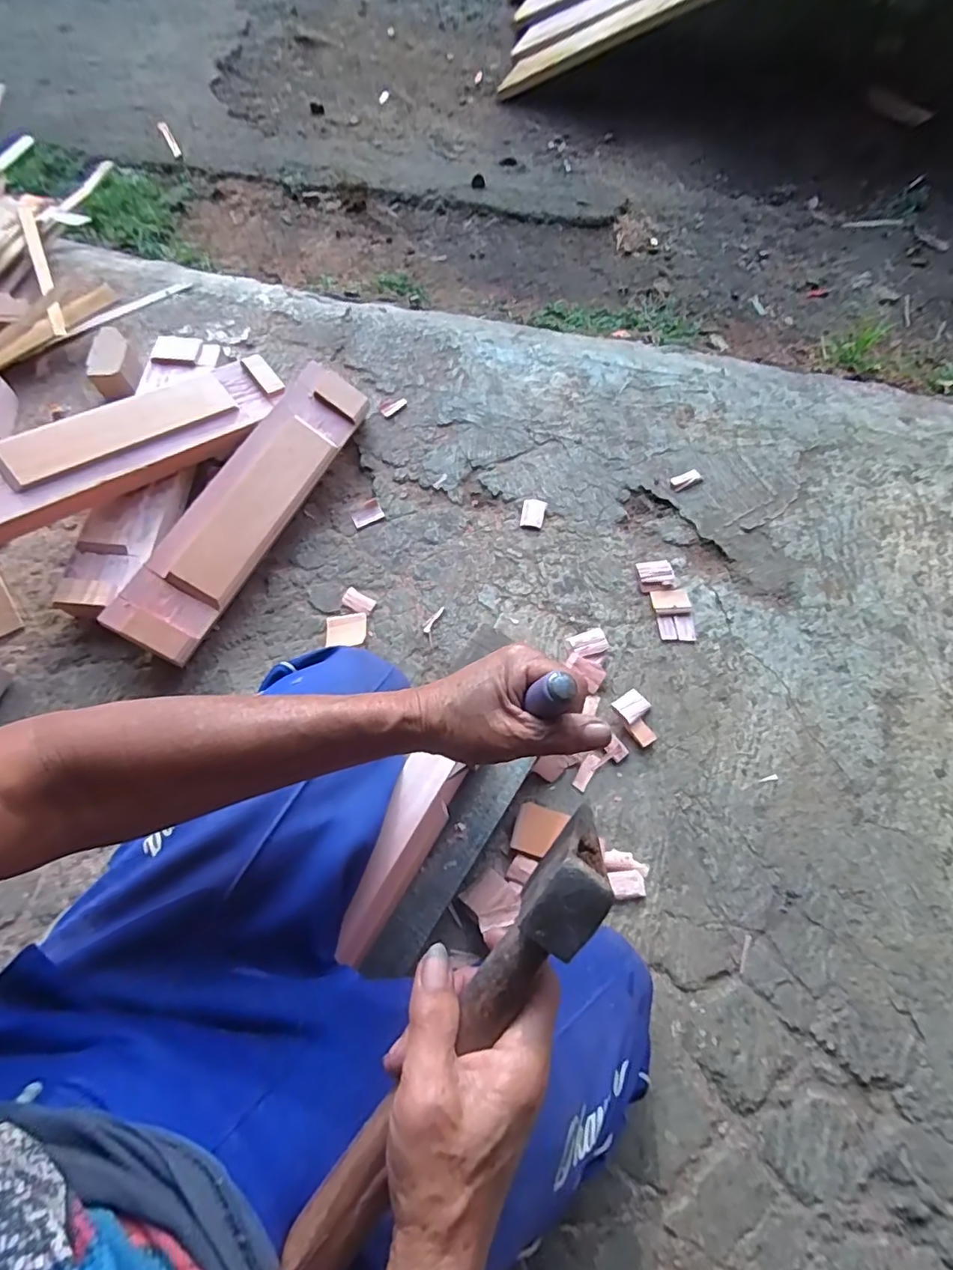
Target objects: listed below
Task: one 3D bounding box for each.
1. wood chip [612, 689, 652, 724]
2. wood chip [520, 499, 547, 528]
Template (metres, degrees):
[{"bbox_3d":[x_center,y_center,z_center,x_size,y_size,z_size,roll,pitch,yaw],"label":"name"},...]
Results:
[{"bbox_3d":[0.202,0.095,0.722,0.043,0.023,0.036,-35,68,-15],"label":"wood chip"},{"bbox_3d":[0.088,-0.189,0.857,0.035,0.006,0.050,8,66,3],"label":"wood chip"}]

